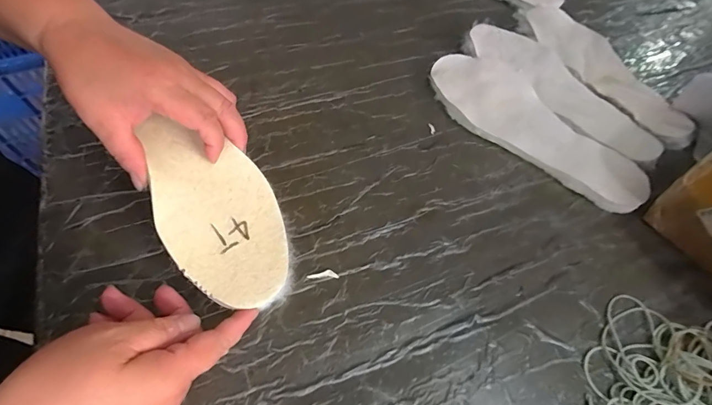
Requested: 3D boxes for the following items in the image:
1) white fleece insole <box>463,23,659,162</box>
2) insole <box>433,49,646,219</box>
[{"bbox_3d":[0.243,-0.145,0.442,0.085,0.006,0.259,-30,64,-21],"label":"white fleece insole"},{"bbox_3d":[0.189,-0.085,0.408,0.096,0.023,0.259,-35,66,-23],"label":"insole"}]

